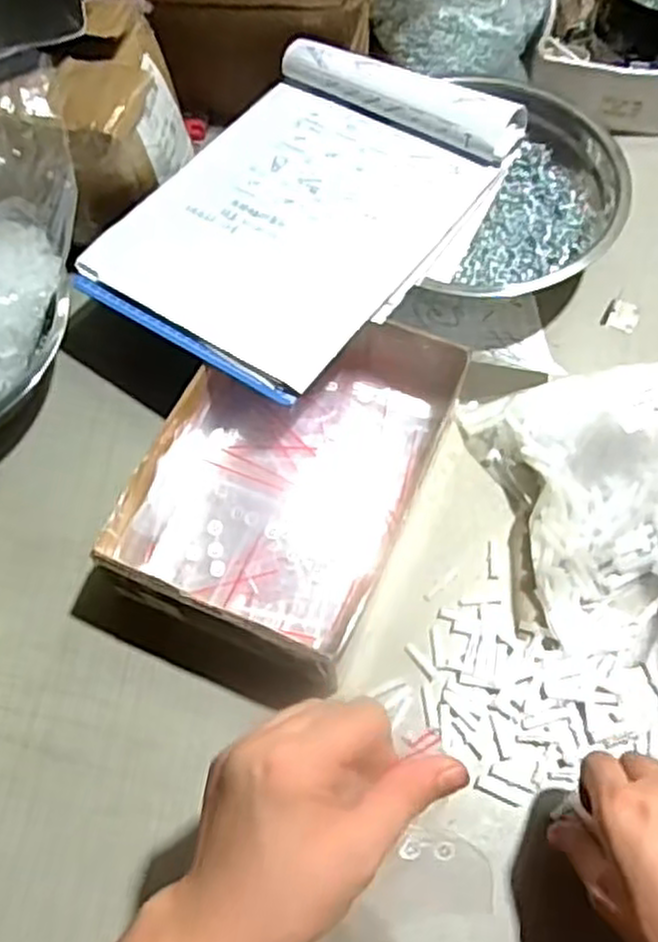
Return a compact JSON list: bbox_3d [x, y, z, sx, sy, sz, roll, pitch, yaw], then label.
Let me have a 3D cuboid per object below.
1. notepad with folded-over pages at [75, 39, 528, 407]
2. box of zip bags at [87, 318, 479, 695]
[{"bbox_3d":[-0.019,-0.211,0.591,0.225,0.034,0.306,33,69,17],"label":"notepad with folded-over pages"},{"bbox_3d":[-0.030,0.006,0.540,0.175,0.070,0.245,21,66,12],"label":"box of zip bags"}]

